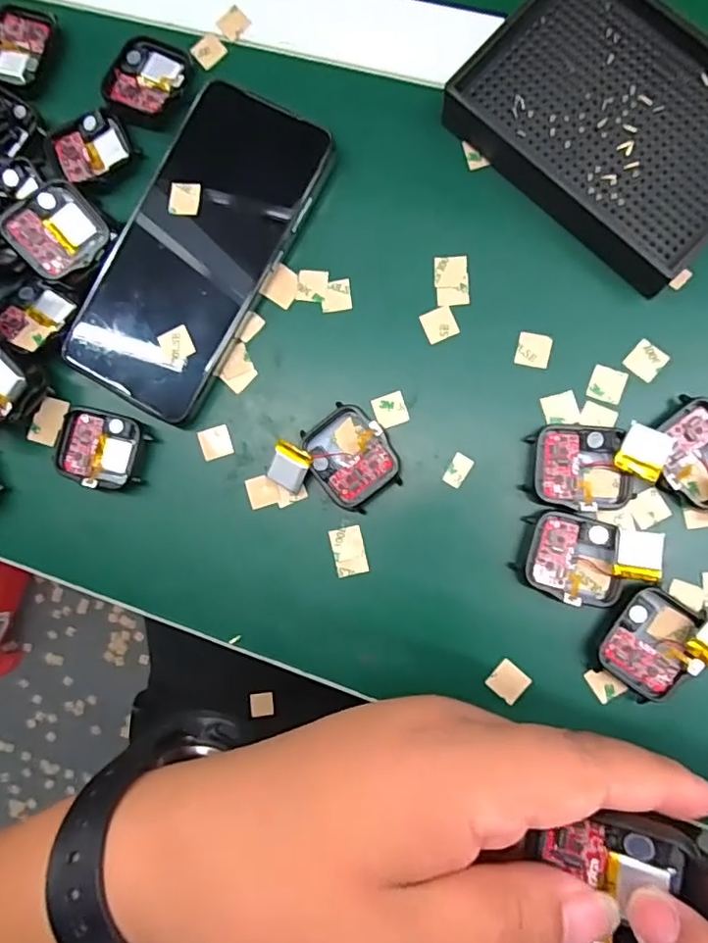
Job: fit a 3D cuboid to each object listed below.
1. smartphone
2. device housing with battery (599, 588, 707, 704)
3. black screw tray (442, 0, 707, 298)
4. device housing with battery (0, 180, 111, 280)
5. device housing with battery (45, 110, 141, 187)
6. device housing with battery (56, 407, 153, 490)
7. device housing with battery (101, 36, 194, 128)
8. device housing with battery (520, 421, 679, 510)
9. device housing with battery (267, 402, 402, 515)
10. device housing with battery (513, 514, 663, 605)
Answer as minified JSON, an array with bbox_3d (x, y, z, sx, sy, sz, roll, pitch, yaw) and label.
[{"bbox_3d":[-0.079,-0.111,0.288,0.078,0.014,0.161,30,89,7],"label":"smartphone"},{"bbox_3d":[0.137,0.078,0.248,0.047,0.018,0.046,26,89,7],"label":"device housing with battery"},{"bbox_3d":[0.122,-0.162,0.264,0.135,0.023,0.092,45,91,7],"label":"black screw tray"},{"bbox_3d":[-0.147,-0.120,0.283,0.039,0.006,0.045,44,76,-23],"label":"device housing with battery"},{"bbox_3d":[-0.139,-0.171,0.300,0.041,0.006,0.040,-31,83,3],"label":"device housing with battery"},{"bbox_3d":[-0.129,-0.012,0.290,0.046,0.010,0.037,14,87,7],"label":"device housing with battery"},{"bbox_3d":[-0.109,-0.204,0.298,0.039,0.010,0.044,25,89,7],"label":"device housing with battery"},{"bbox_3d":[0.110,-0.002,0.257,0.058,0.018,0.038,1,86,6],"label":"device housing with battery"},{"bbox_3d":[-0.008,-0.003,0.275,0.054,0.014,0.046,-36,83,2],"label":"device housing with battery"},{"bbox_3d":[0.105,0.040,0.256,0.055,0.016,0.037,13,87,7],"label":"device housing with battery"}]

